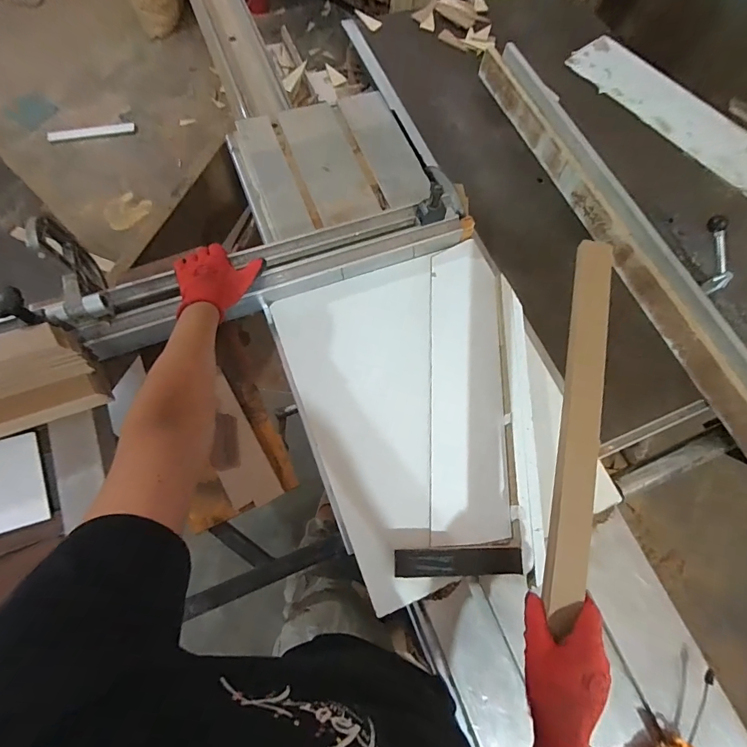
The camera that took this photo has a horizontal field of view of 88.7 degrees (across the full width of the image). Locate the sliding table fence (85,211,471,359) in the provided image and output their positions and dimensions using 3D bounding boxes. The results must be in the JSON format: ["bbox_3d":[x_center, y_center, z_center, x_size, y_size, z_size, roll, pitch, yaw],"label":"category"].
[{"bbox_3d":[-0.148,-0.183,0.702,0.689,0.094,0.092,-19,70,-7],"label":"sliding table fence"}]

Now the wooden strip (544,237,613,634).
[{"bbox_3d":[0.262,0.055,0.480,0.043,0.025,0.466,11,79,4],"label":"wooden strip"}]

